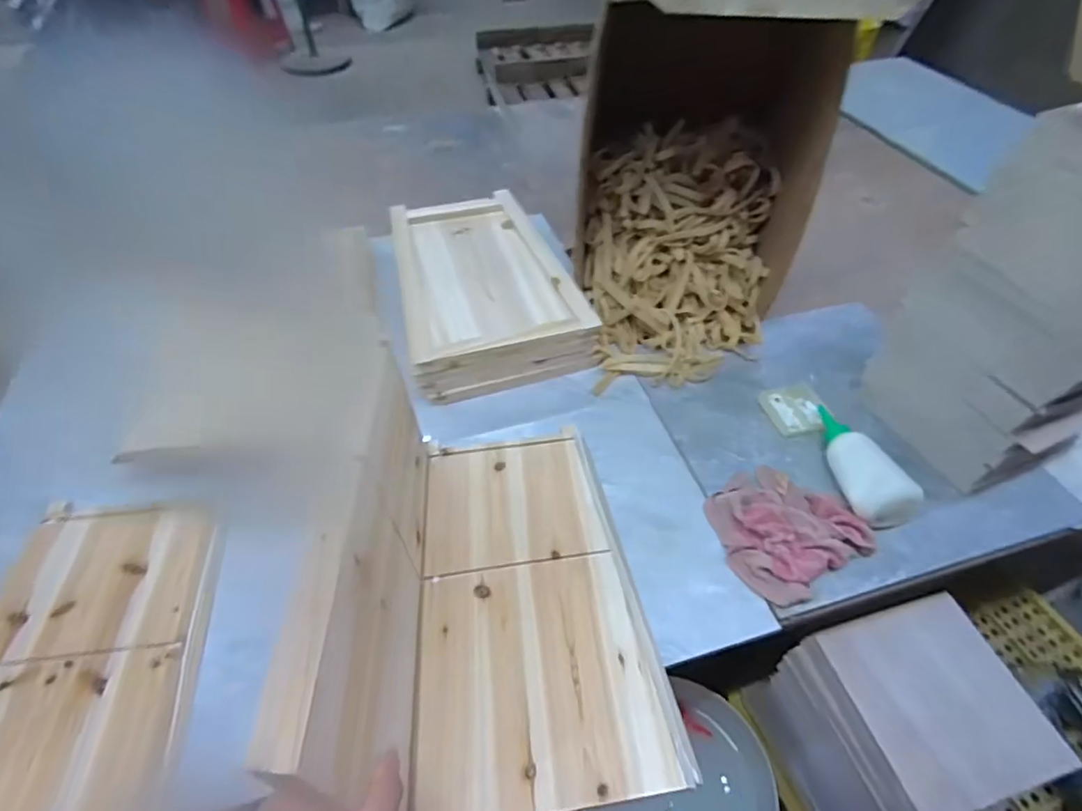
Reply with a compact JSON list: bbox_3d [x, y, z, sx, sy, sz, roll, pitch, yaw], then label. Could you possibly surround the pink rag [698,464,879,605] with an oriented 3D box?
[{"bbox_3d":[0.251,0.122,0.584,0.140,0.028,0.133,-25,54,-19],"label":"pink rag"}]

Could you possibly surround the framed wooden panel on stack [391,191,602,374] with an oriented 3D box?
[{"bbox_3d":[-0.098,-0.205,0.812,0.248,0.030,0.369,-16,51,-11],"label":"framed wooden panel on stack"}]

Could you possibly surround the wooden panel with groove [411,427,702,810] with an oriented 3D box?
[{"bbox_3d":[-0.010,0.174,0.539,0.212,0.024,0.355,-7,50,-4],"label":"wooden panel with groove"}]

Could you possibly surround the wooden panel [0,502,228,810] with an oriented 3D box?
[{"bbox_3d":[-0.411,0.241,0.480,0.214,0.025,0.350,-6,50,-4],"label":"wooden panel"}]

